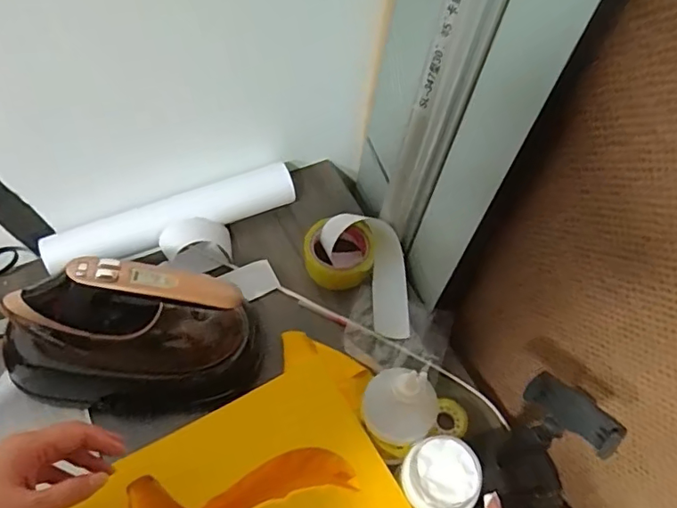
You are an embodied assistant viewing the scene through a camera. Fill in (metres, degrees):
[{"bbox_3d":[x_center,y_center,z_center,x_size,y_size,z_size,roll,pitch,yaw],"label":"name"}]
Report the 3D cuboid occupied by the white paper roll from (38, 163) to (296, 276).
[{"bbox_3d":[-0.237,-0.050,0.783,0.362,0.049,0.058,-19,59,-14],"label":"white paper roll"}]

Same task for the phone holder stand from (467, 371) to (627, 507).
[{"bbox_3d":[0.207,0.195,0.536,0.065,0.274,0.104,-31,63,-21],"label":"phone holder stand"}]

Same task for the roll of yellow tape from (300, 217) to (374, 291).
[{"bbox_3d":[0.002,-0.002,0.770,0.105,0.059,0.081,13,57,6],"label":"roll of yellow tape"}]

